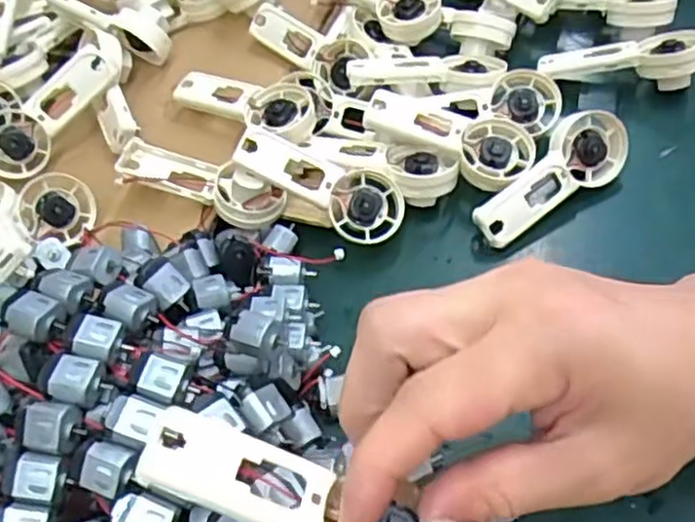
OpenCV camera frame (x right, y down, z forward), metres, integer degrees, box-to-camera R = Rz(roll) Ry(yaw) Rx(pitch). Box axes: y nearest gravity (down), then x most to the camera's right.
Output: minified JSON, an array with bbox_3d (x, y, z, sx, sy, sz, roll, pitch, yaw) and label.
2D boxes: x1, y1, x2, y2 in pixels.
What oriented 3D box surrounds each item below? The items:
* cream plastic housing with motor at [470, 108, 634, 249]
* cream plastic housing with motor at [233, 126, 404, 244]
[{"bbox_3d":[0.107,-0.046,0.392,0.095,0.040,0.018,-34,17,-10],"label":"cream plastic housing with motor"},{"bbox_3d":[-0.014,-0.043,0.394,0.094,0.022,0.043,26,61,-7],"label":"cream plastic housing with motor"}]

